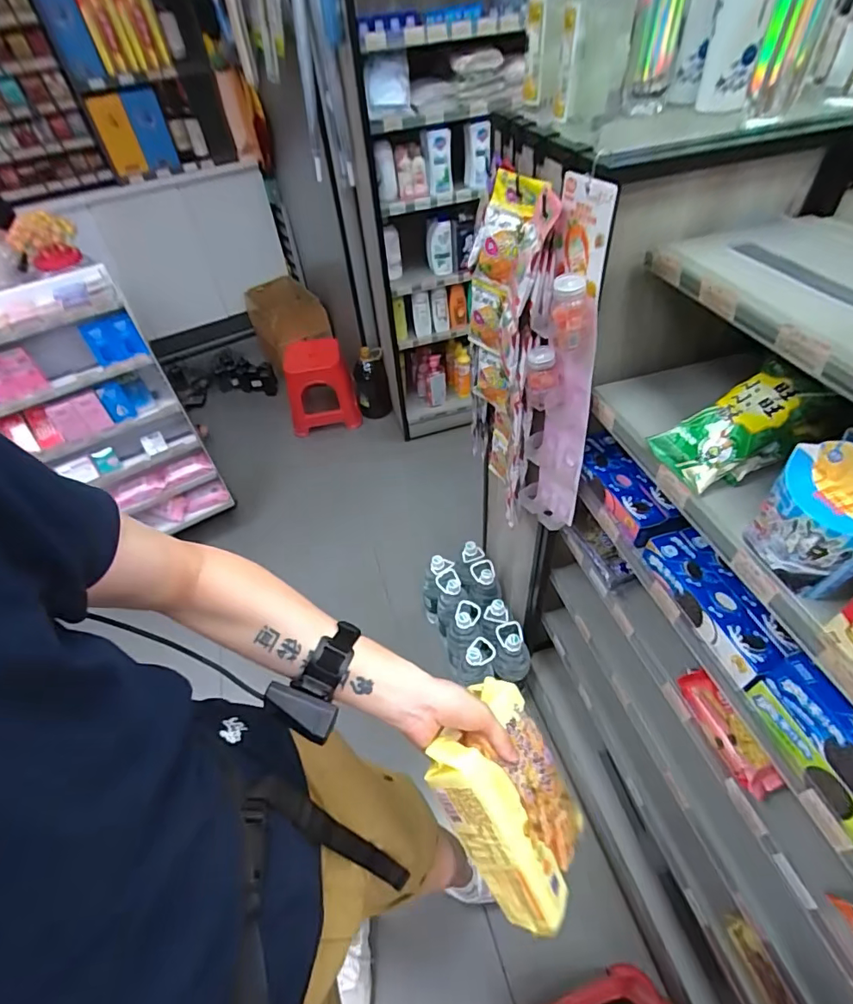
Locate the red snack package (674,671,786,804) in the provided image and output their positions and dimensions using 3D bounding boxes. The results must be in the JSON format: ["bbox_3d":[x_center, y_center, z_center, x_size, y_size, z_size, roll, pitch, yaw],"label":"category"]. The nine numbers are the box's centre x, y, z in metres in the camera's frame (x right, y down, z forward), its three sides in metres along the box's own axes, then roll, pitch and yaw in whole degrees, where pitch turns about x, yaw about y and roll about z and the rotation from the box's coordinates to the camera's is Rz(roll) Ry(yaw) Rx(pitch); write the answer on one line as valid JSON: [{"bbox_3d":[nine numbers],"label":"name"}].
[{"bbox_3d":[0.414,0.314,0.680,0.047,0.034,0.163,-19,49,-10],"label":"red snack package"}]

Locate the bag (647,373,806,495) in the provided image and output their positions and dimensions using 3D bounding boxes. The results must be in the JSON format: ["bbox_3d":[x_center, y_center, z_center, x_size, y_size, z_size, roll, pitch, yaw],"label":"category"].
[{"bbox_3d":[0.372,-0.093,0.602,0.163,0.039,0.086,-40,59,12],"label":"bag"}]

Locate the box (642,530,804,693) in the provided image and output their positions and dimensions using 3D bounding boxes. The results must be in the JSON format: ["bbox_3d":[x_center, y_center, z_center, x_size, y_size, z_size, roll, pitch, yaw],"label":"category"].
[{"bbox_3d":[0.382,0.132,0.652,0.071,0.049,0.205,-16,49,-7],"label":"box"}]

